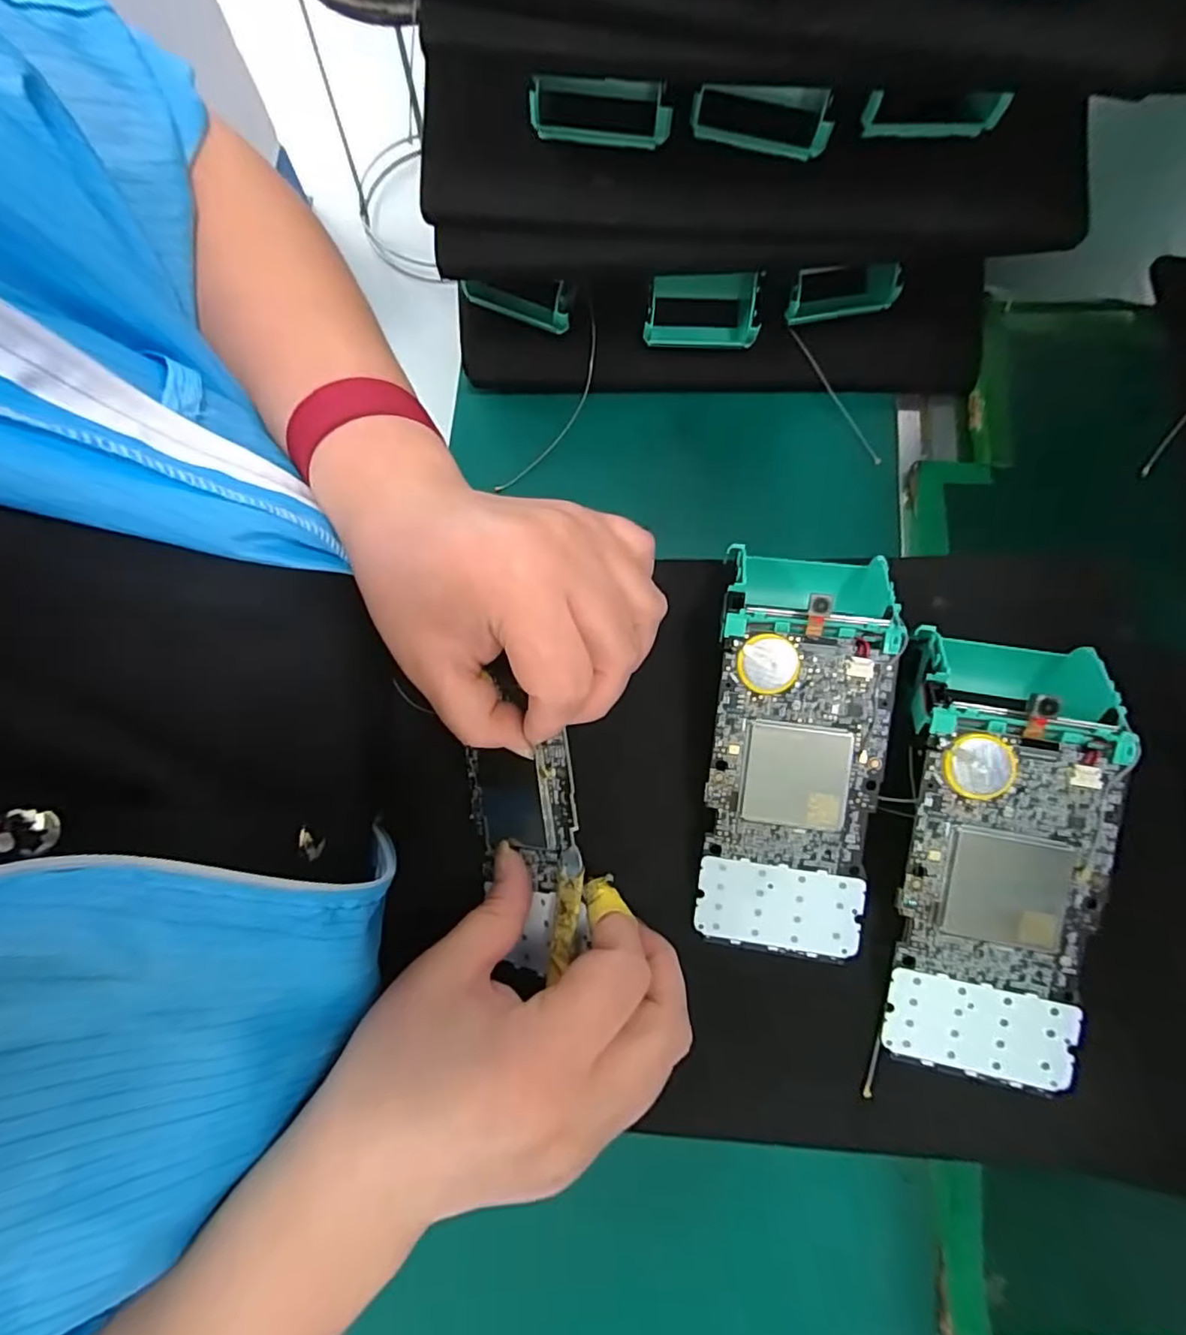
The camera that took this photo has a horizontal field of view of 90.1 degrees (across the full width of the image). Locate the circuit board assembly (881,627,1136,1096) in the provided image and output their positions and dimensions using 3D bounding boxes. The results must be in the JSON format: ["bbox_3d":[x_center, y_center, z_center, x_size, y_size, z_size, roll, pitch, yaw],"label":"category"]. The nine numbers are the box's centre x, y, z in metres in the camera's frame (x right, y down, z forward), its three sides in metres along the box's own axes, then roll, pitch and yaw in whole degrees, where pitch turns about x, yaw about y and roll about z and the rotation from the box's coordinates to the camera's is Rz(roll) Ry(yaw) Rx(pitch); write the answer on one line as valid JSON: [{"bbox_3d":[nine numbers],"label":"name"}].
[{"bbox_3d":[0.157,0.069,0.231,0.068,0.044,0.170,10,78,1],"label":"circuit board assembly"}]

